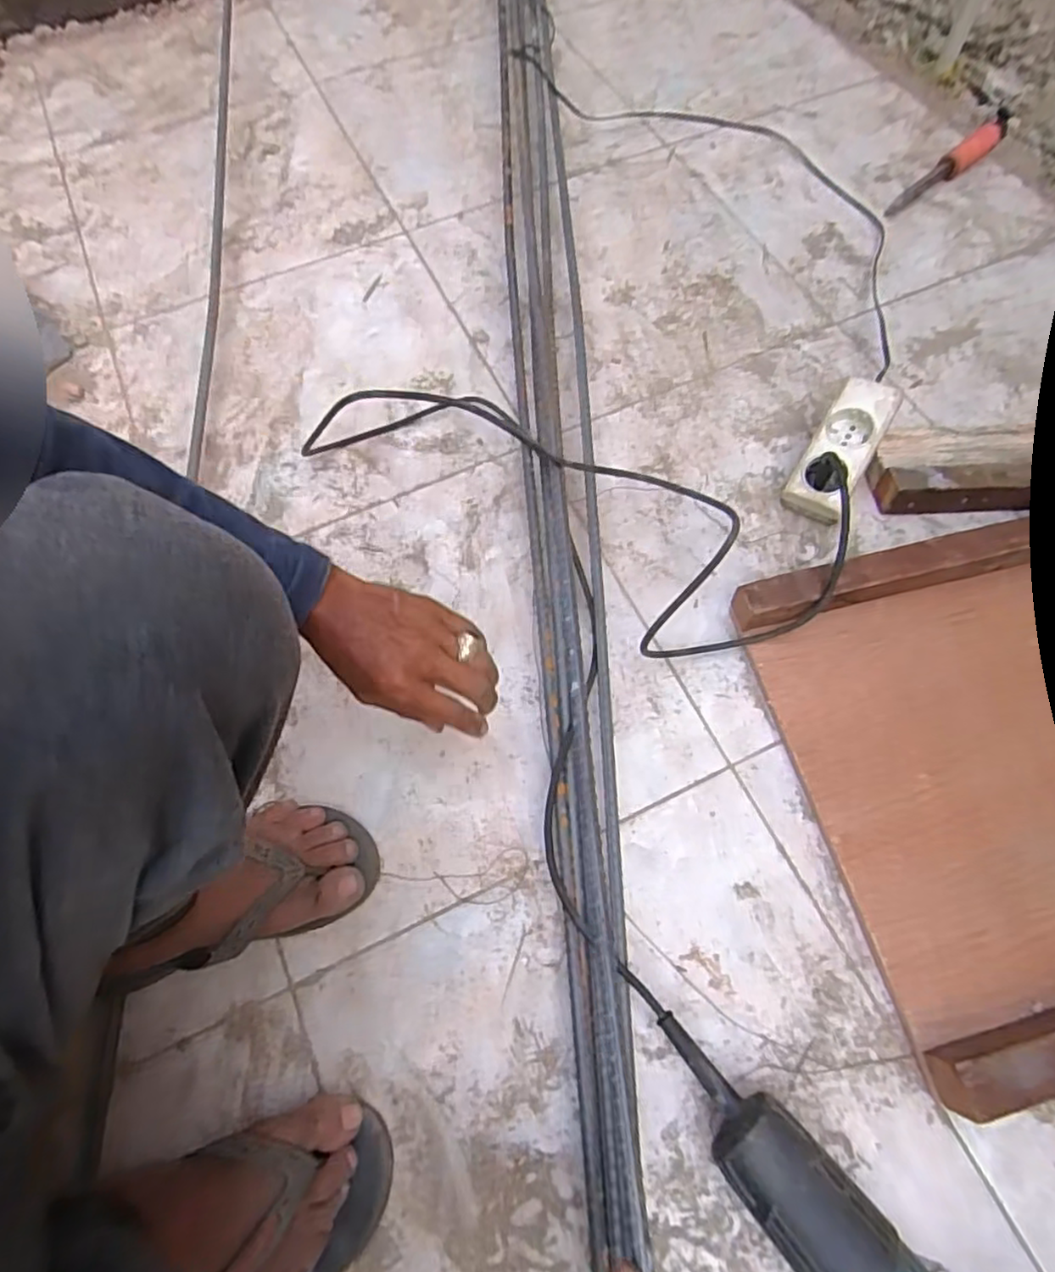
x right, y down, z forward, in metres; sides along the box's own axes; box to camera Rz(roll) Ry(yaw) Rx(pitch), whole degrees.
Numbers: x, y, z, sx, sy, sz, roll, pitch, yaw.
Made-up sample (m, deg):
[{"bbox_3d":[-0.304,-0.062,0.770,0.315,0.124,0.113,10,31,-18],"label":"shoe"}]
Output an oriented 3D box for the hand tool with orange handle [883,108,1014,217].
[{"bbox_3d":[0.565,-0.627,0.881,0.253,0.026,0.032,-38,69,-14],"label":"hand tool with orange handle"}]

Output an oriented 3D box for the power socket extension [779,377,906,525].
[{"bbox_3d":[0.309,-0.184,0.651,0.057,0.037,0.137,30,93,15],"label":"power socket extension"}]

